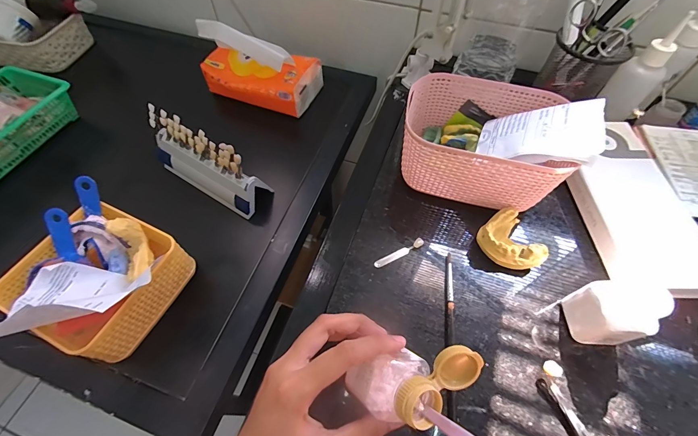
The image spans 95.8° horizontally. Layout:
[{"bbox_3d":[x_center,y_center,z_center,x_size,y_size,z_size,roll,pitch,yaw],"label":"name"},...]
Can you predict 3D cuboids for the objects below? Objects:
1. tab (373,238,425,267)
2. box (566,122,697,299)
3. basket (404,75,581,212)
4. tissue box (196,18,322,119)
[{"bbox_3d":[0.052,0.036,0.323,0.057,0.005,0.008,-25,62,-15],"label":"tab"},{"bbox_3d":[0.307,-0.019,0.344,0.099,0.021,0.211,1,60,0],"label":"box"},{"bbox_3d":[0.140,-0.085,0.349,0.156,0.075,0.125,10,61,6],"label":"basket"},{"bbox_3d":[-0.152,-0.245,0.526,0.186,0.074,0.105,18,60,11],"label":"tissue box"}]

